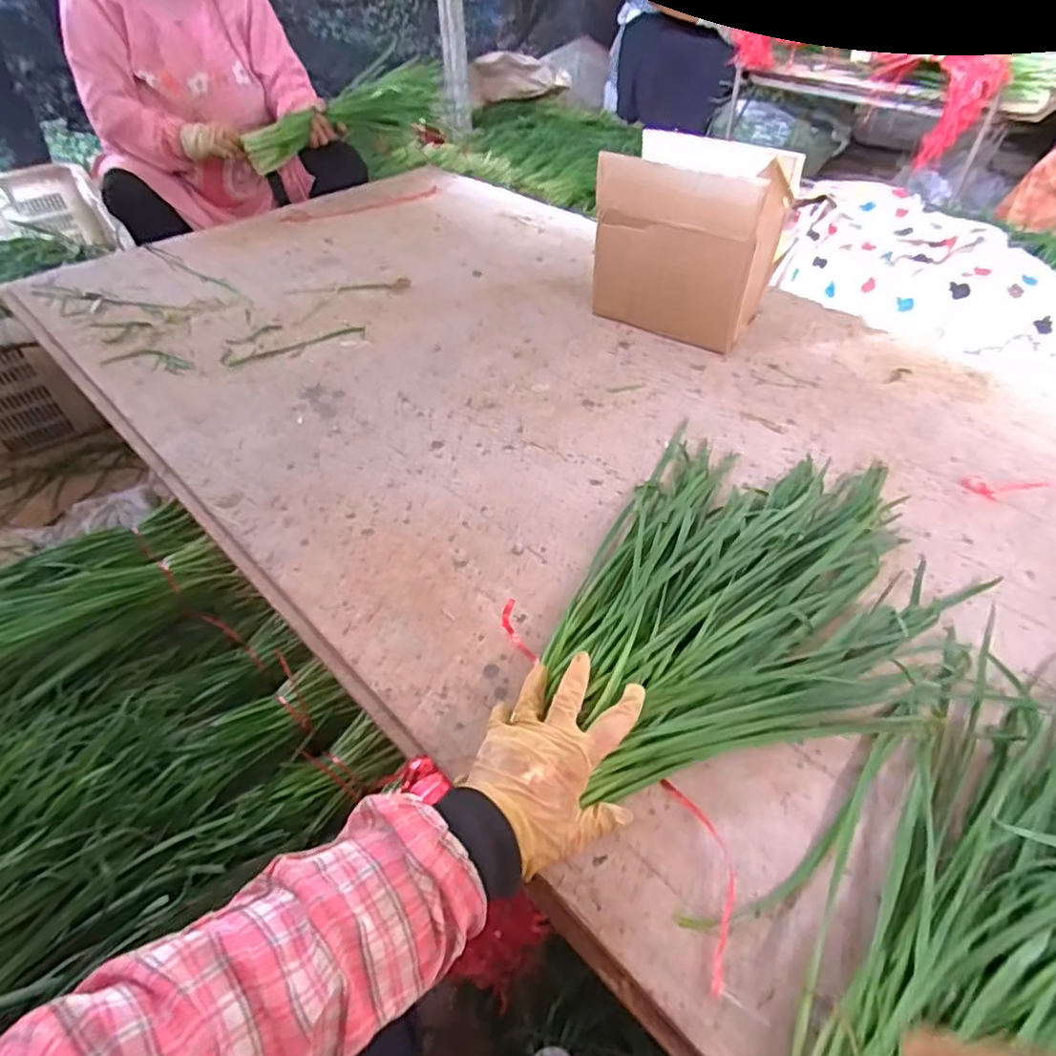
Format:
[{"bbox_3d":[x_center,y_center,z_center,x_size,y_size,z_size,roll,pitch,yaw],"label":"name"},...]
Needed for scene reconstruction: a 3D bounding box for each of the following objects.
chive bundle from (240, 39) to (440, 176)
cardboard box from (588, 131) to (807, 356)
[{"bbox_3d":[-0.394,-0.890,1.369,0.431,0.145,0.073,-21,47,1],"label":"chive bundle"},{"bbox_3d":[0.228,-0.407,0.910,0.225,0.216,0.159,26,52,25],"label":"cardboard box"}]

